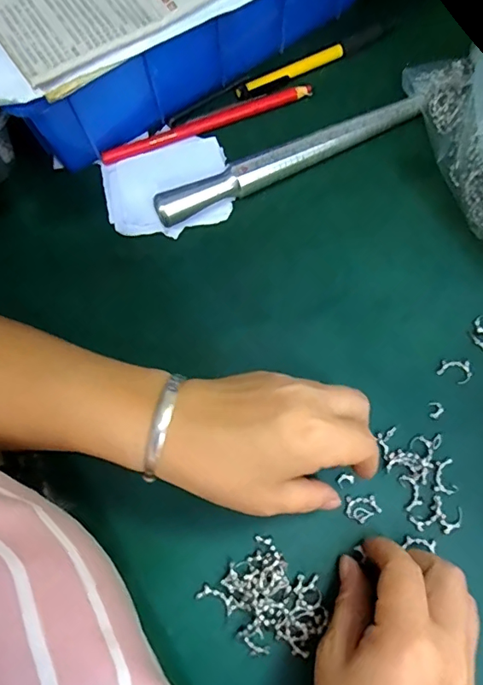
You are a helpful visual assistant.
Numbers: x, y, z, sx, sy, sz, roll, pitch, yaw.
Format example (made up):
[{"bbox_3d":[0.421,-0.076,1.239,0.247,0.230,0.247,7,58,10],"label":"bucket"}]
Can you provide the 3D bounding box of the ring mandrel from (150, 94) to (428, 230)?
[{"bbox_3d":[0.037,-0.131,0.340,0.207,0.023,0.018,-24,77,-5],"label":"ring mandrel"}]

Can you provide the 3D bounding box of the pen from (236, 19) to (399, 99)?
[{"bbox_3d":[0.060,-0.219,0.370,0.139,0.009,0.013,-28,78,-6],"label":"pen"}]

